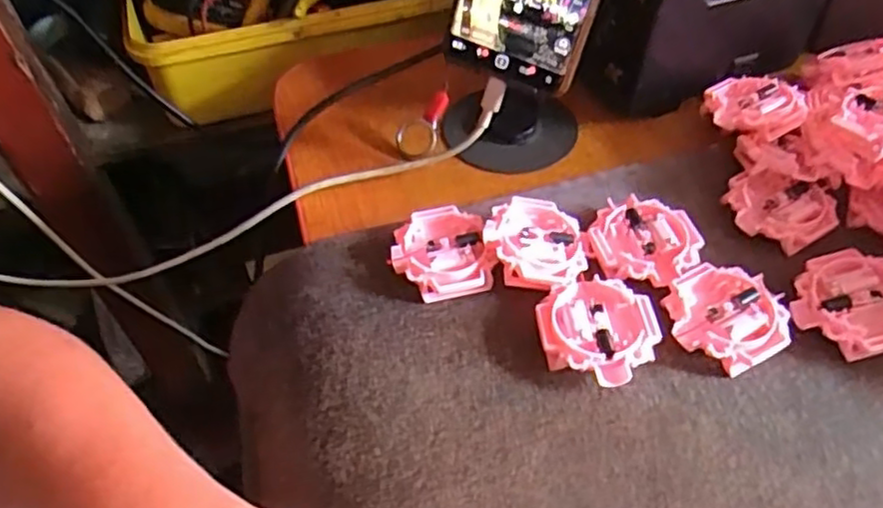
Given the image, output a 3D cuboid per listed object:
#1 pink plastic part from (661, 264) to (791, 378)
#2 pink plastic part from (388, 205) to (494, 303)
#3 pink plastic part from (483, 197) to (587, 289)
[{"bbox_3d":[0.132,0.028,0.317,0.051,0.011,0.051,-21,53,-14],"label":"pink plastic part"},{"bbox_3d":[-0.001,0.000,0.343,0.046,0.014,0.048,-10,51,-6],"label":"pink plastic part"},{"bbox_3d":[0.047,-0.005,0.341,0.049,0.018,0.049,-1,50,2],"label":"pink plastic part"}]

